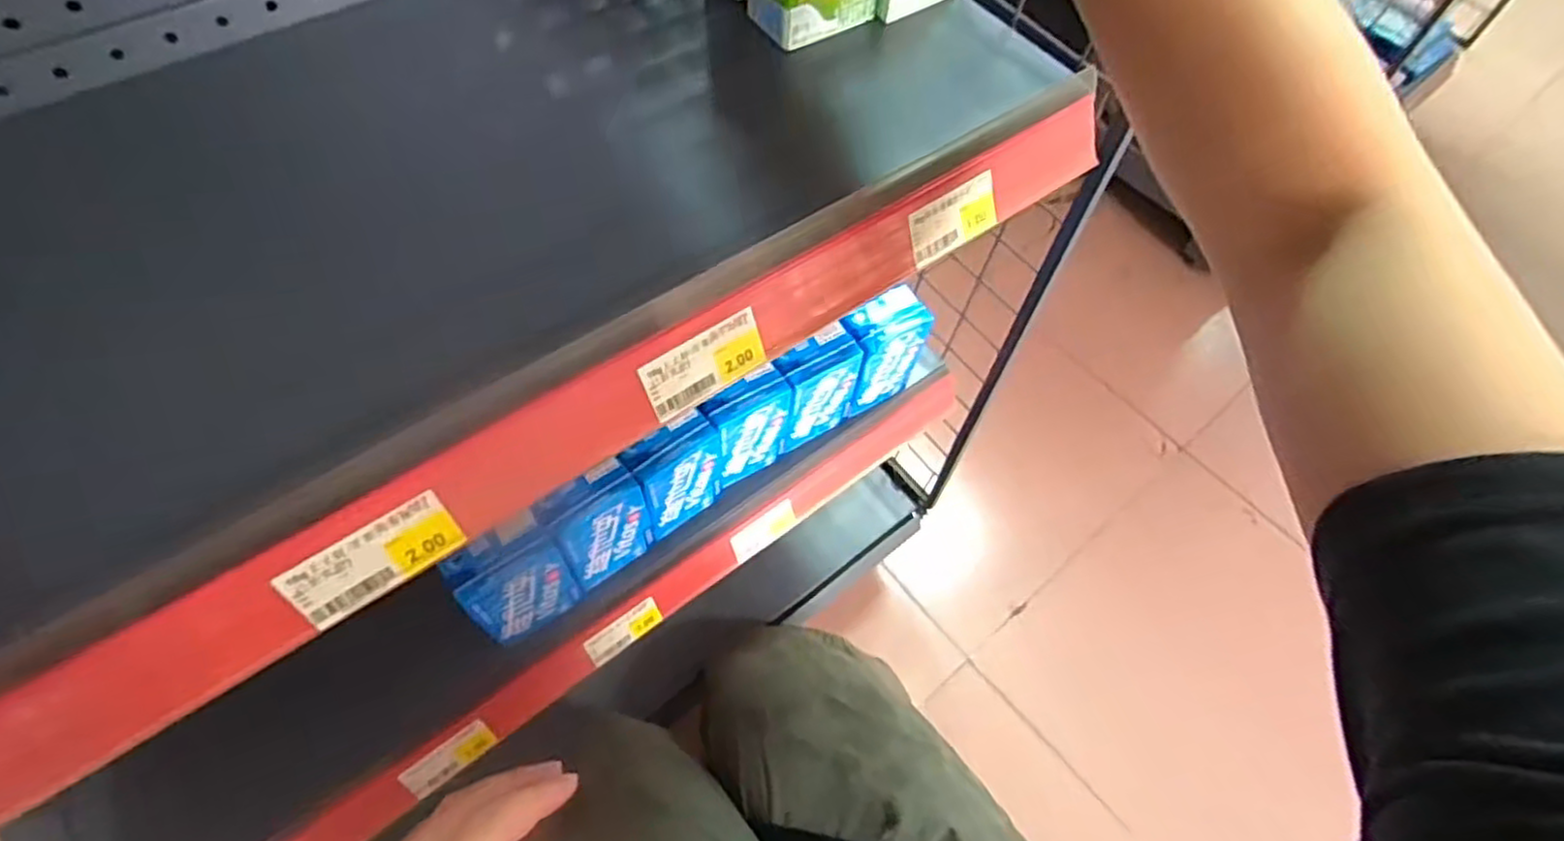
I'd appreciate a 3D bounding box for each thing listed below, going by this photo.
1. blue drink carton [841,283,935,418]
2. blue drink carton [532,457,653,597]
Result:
[{"bbox_3d":[0.081,-0.059,0.615,0.072,0.104,0.046,-28,65,-19],"label":"blue drink carton"},{"bbox_3d":[-0.130,0.075,0.520,0.065,0.116,0.032,-34,67,-21],"label":"blue drink carton"}]

